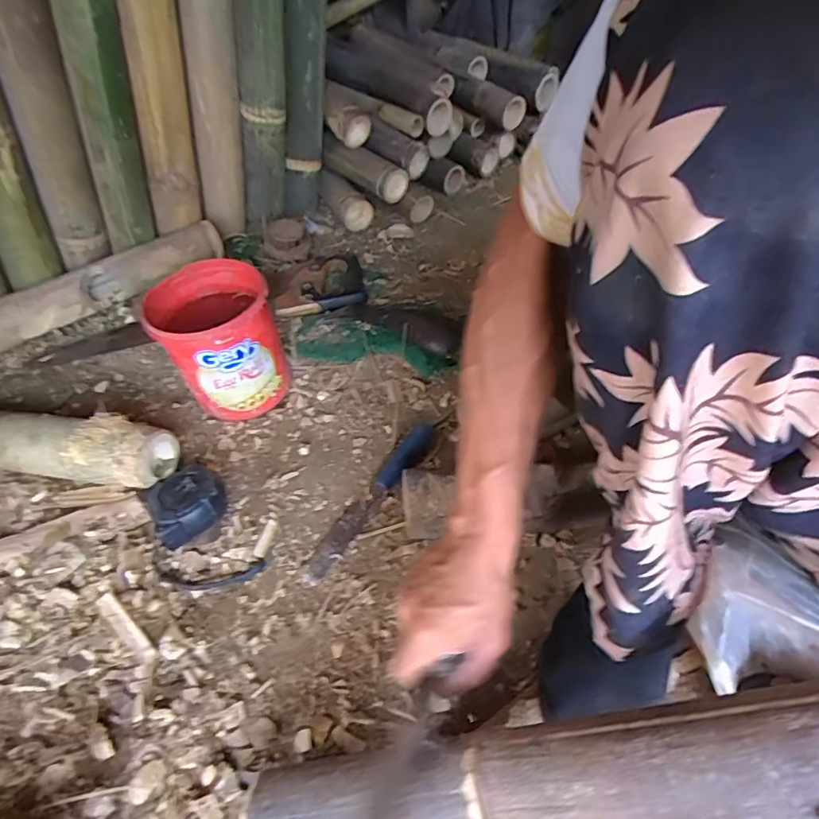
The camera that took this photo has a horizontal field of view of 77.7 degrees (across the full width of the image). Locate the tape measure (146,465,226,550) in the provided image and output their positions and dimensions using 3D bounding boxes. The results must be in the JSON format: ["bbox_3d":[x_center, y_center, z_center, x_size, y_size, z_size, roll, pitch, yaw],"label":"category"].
[{"bbox_3d":[-0.250,0.103,0.572,0.080,0.046,0.088,-29,55,-22],"label":"tape measure"}]

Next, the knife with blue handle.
[{"bbox_3d":[-0.041,0.093,0.588,0.031,0.025,0.233,28,55,22],"label":"knife with blue handle"}]

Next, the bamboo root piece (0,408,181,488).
[{"bbox_3d":[-0.462,0.043,0.610,0.361,0.073,0.066,6,50,5],"label":"bamboo root piece"}]

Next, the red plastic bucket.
[{"bbox_3d":[-0.239,-0.083,0.656,0.133,0.165,0.136,0,50,0],"label":"red plastic bucket"}]

